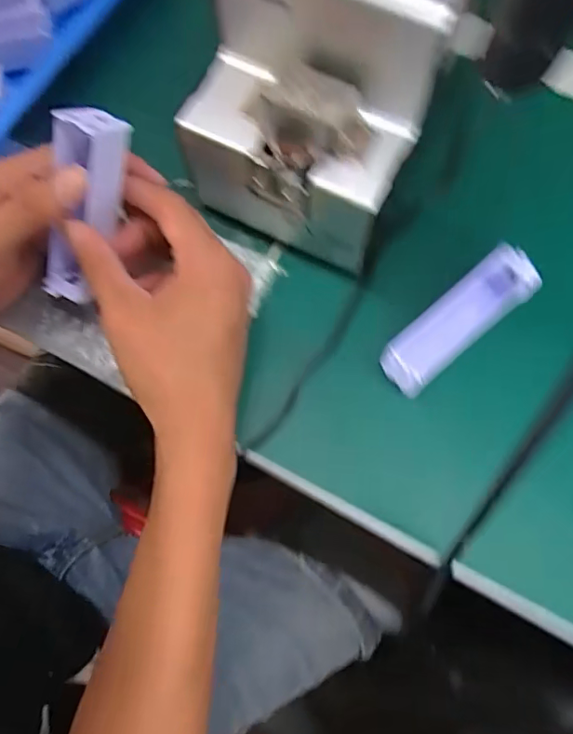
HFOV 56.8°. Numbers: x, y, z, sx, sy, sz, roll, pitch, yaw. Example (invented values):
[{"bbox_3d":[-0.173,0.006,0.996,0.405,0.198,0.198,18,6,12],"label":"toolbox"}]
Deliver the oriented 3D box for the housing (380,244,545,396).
[{"bbox_3d":[0.104,-0.029,0.317,0.103,0.025,0.031,-38,75,-11],"label":"housing"}]

